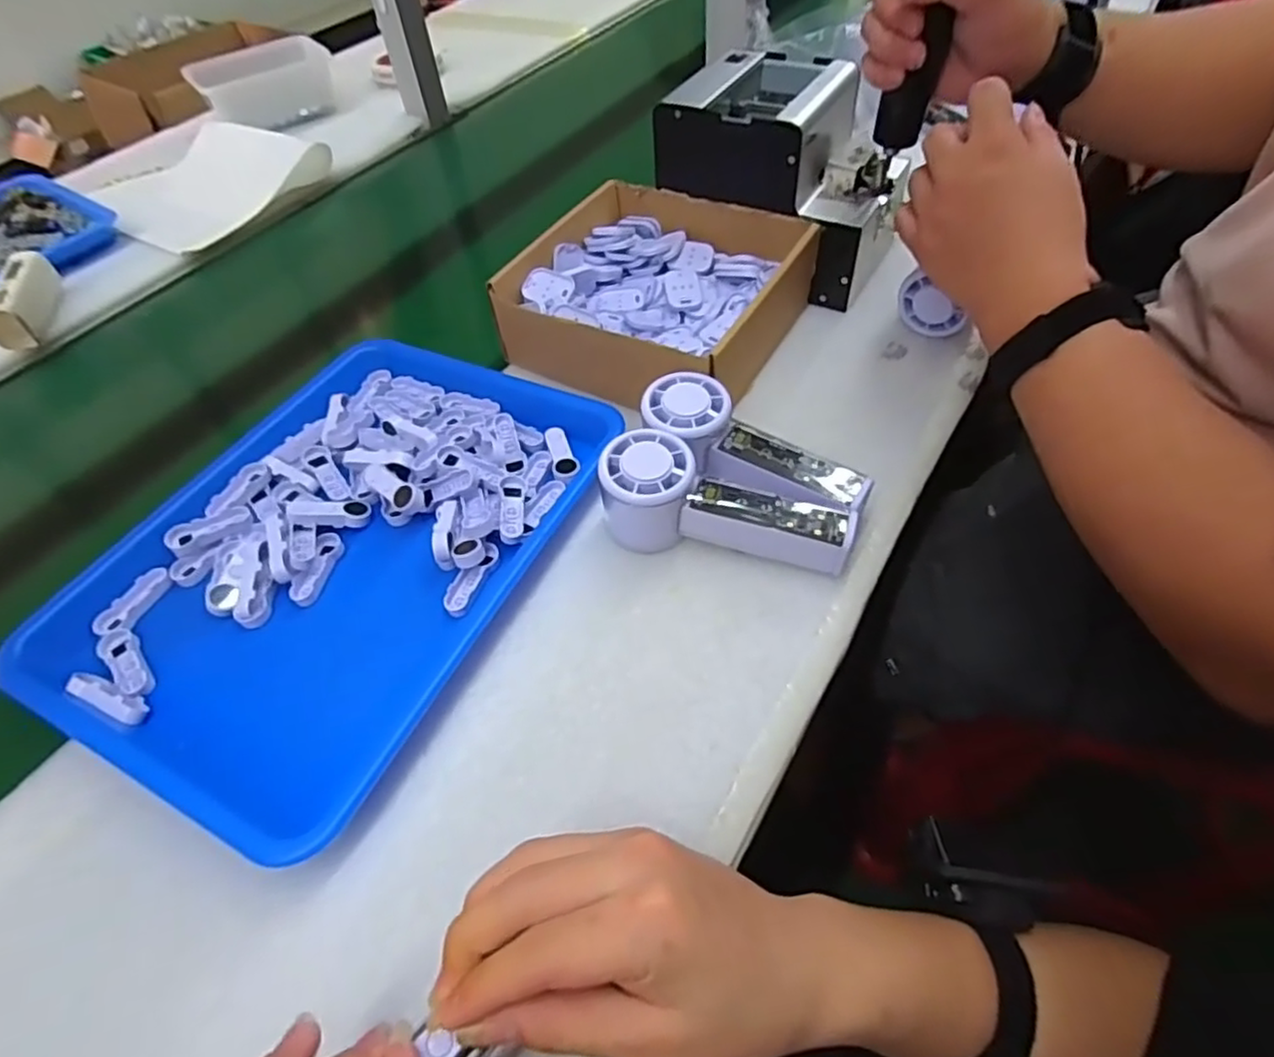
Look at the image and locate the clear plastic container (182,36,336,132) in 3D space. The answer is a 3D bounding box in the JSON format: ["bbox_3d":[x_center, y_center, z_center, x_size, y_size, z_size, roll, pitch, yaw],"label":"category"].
[{"bbox_3d":[-0.482,-0.583,0.890,0.177,0.062,0.090,-32,56,-19],"label":"clear plastic container"}]

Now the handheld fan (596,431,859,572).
[{"bbox_3d":[0.054,-0.015,0.413,0.148,0.053,0.051,9,53,12],"label":"handheld fan"}]

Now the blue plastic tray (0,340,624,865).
[{"bbox_3d":[-0.185,0.005,0.444,0.249,0.039,0.337,21,57,21],"label":"blue plastic tray"}]

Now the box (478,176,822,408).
[{"bbox_3d":[0.018,-0.192,0.546,0.195,0.064,0.193,23,57,21],"label":"box"}]

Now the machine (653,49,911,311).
[{"bbox_3d":[0.129,-0.307,0.576,0.179,0.129,0.128,23,57,22],"label":"machine"}]

